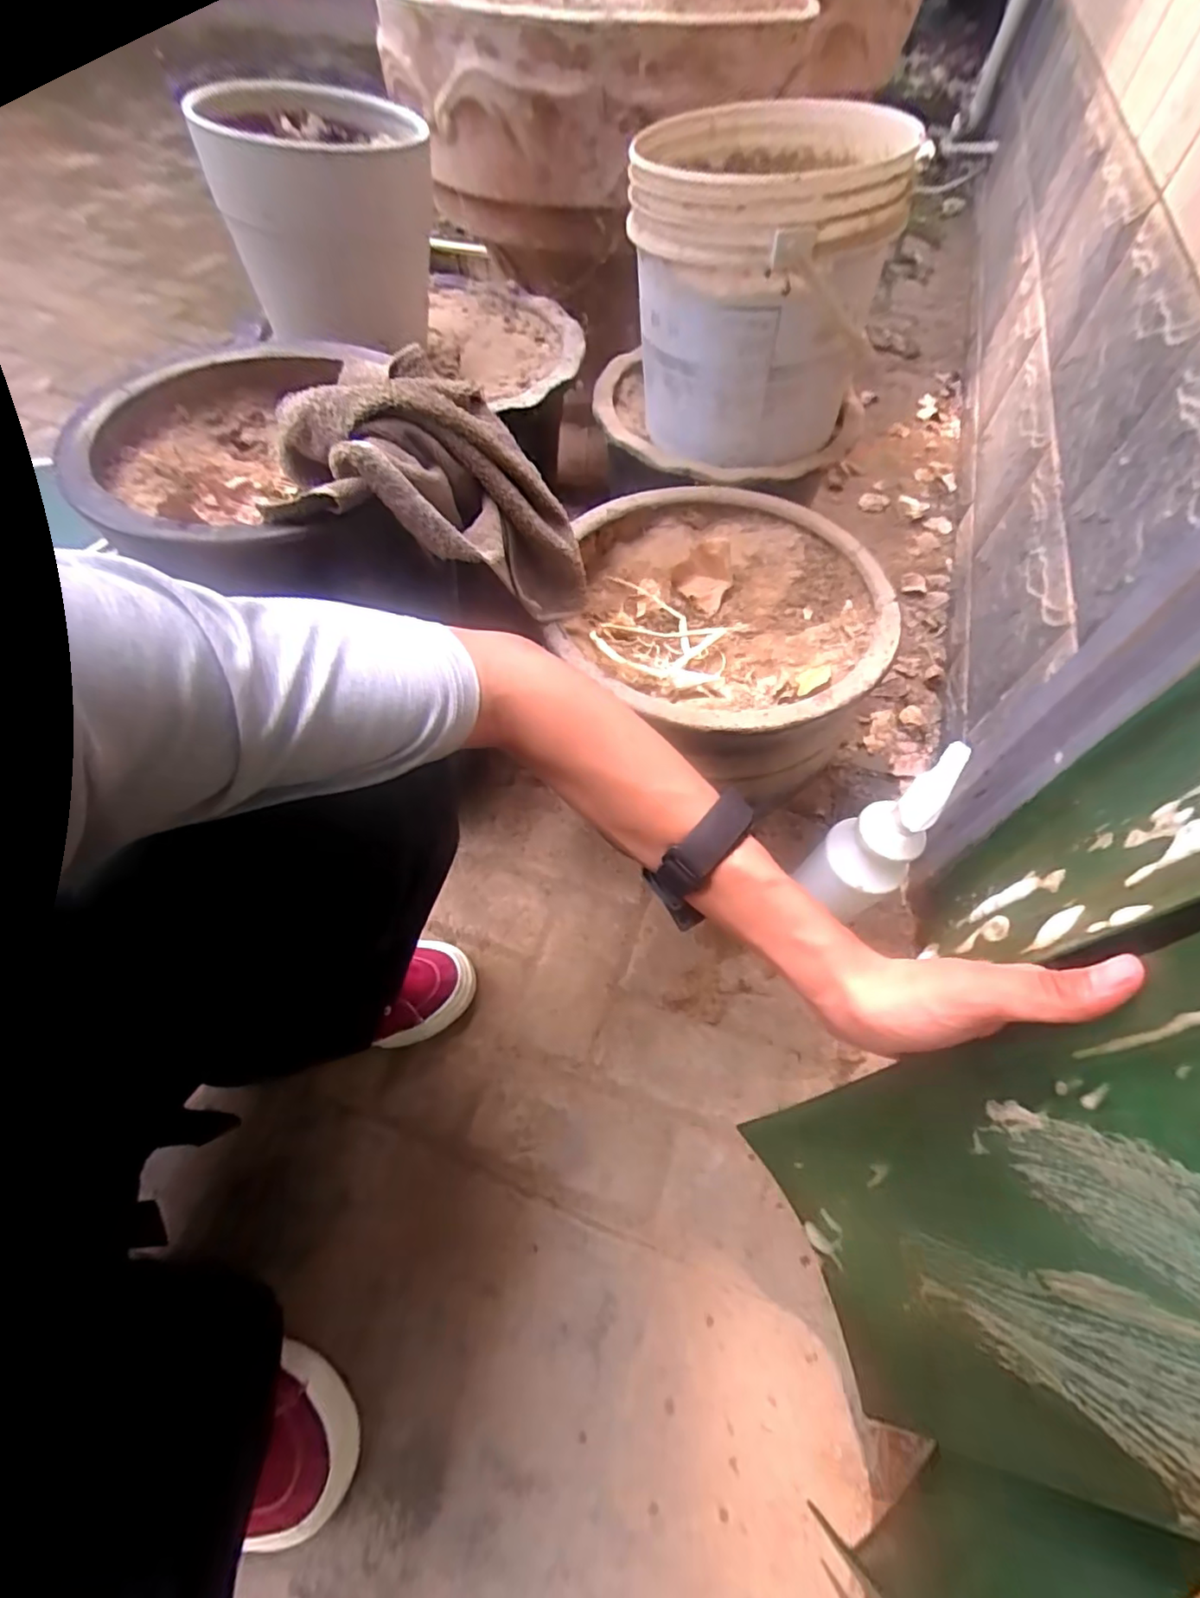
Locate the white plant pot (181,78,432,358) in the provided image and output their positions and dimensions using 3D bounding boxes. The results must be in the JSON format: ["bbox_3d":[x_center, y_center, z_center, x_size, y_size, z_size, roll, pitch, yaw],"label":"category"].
[{"bbox_3d":[-0.253,-0.553,0.571,0.189,0.146,0.180,-16,59,-10],"label":"white plant pot"}]

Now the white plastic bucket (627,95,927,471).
[{"bbox_3d":[0.147,-0.486,0.597,0.218,0.242,0.213,1,59,-2],"label":"white plastic bucket"}]

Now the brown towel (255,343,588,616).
[{"bbox_3d":[-0.121,-0.228,0.466,0.208,0.157,0.146,-2,59,-4],"label":"brown towel"}]

